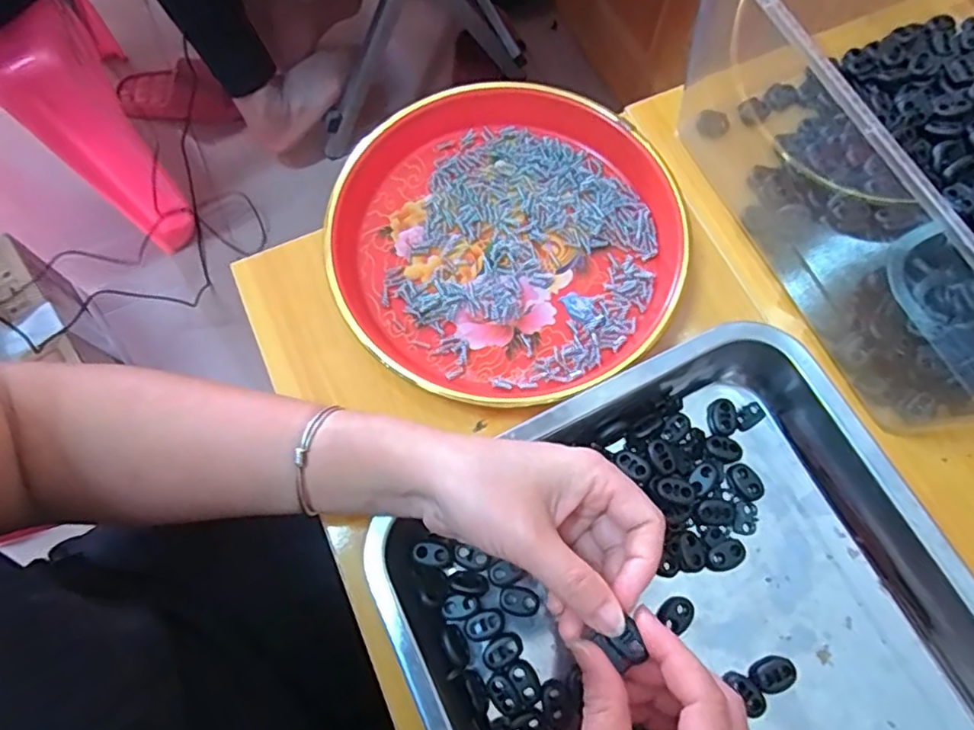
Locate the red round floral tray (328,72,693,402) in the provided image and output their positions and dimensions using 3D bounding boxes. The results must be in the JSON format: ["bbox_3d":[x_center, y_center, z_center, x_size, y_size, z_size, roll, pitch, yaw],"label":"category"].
[{"bbox_3d":[0.015,-0.082,0.387,0.208,0.030,0.214,0,72,0],"label":"red round floral tray"}]

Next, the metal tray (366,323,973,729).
[{"bbox_3d":[0.122,0.177,0.293,0.271,0.049,0.351,-23,71,-11],"label":"metal tray"}]

